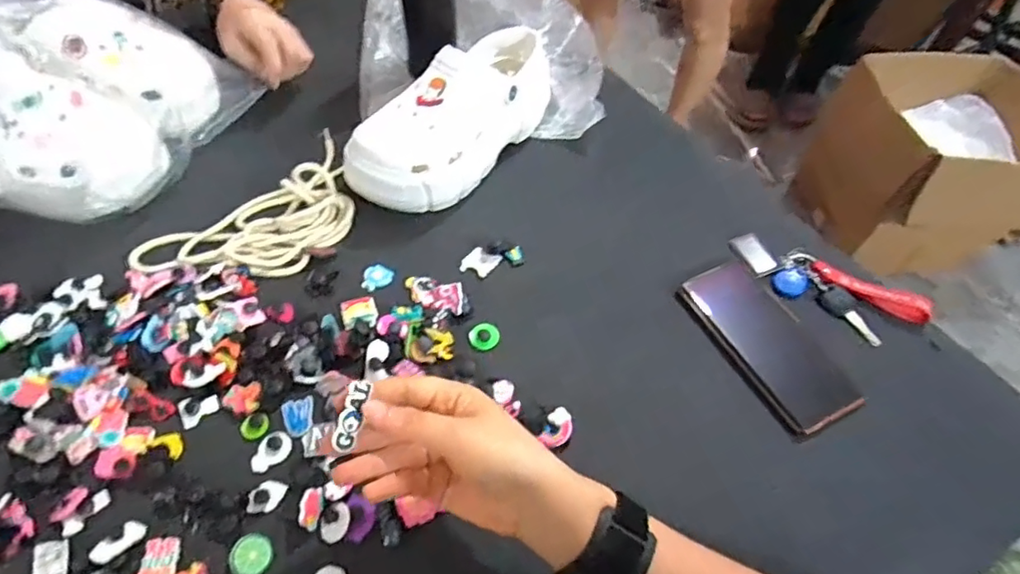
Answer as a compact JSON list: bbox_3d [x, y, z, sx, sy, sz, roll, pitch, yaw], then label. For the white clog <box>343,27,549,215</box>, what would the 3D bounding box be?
[{"bbox_3d":[-0.050,-0.178,0.576,0.093,0.099,0.241,31,59,17],"label":"white clog"}]

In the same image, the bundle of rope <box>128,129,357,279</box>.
[{"bbox_3d":[-0.234,-0.062,0.536,0.124,0.041,0.204,38,60,22],"label":"bundle of rope"}]

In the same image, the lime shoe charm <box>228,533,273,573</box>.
[{"bbox_3d":[-0.172,0.179,0.382,0.025,0.007,0.027,2,54,-2],"label":"lime shoe charm"}]

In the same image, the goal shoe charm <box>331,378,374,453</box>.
[{"bbox_3d":[-0.090,0.072,0.326,0.012,0.007,0.041,9,68,2],"label":"goal shoe charm"}]

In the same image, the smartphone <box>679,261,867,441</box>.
[{"bbox_3d":[0.224,0.046,0.501,0.086,0.013,0.160,-21,58,-18],"label":"smartphone"}]

